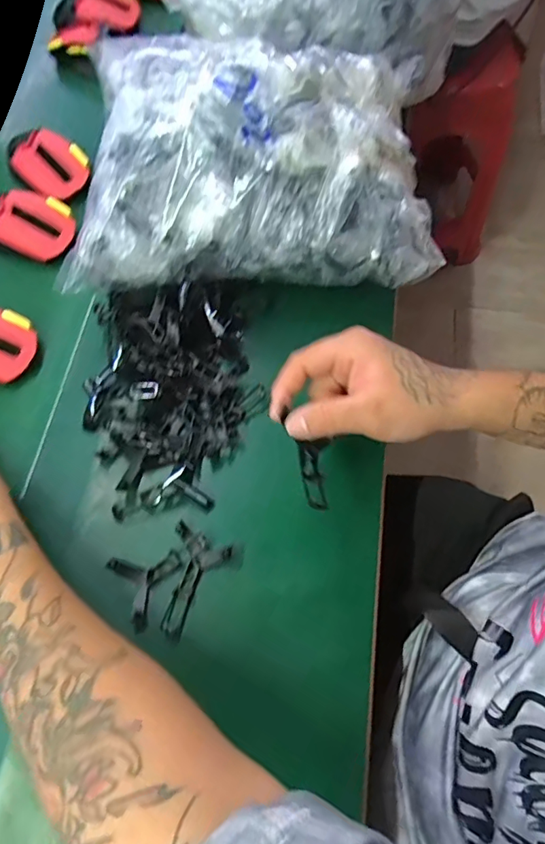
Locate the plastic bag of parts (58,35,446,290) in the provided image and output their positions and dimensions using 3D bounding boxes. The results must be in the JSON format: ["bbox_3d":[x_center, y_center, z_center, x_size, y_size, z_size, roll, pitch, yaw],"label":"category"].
[{"bbox_3d":[-0.022,-0.227,0.455,0.317,0.142,0.195,-6,66,-1],"label":"plastic bag of parts"}]

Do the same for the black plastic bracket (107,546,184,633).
[{"bbox_3d":[-0.093,0.122,0.387,0.049,0.015,0.057,-27,68,-10],"label":"black plastic bracket"}]

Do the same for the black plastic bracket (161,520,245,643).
[{"bbox_3d":[-0.064,0.127,0.392,0.056,0.015,0.081,21,69,10],"label":"black plastic bracket"}]

